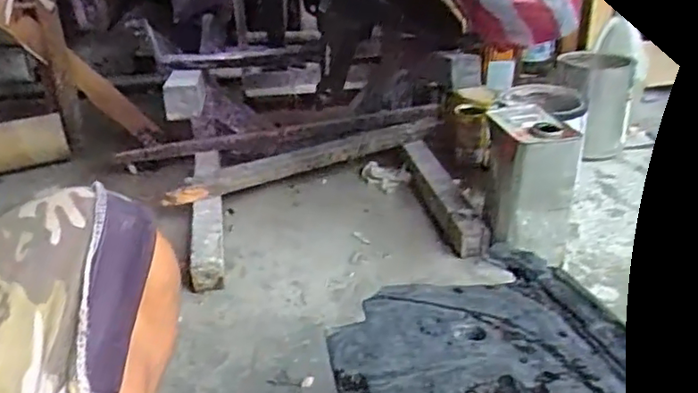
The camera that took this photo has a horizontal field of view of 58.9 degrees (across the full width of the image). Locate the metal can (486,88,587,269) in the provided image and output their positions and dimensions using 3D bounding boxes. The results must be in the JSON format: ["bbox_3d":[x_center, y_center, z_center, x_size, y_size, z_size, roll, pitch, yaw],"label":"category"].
[{"bbox_3d":[0.310,-0.032,1.031,0.158,0.191,0.175,7,30,15],"label":"metal can"}]

